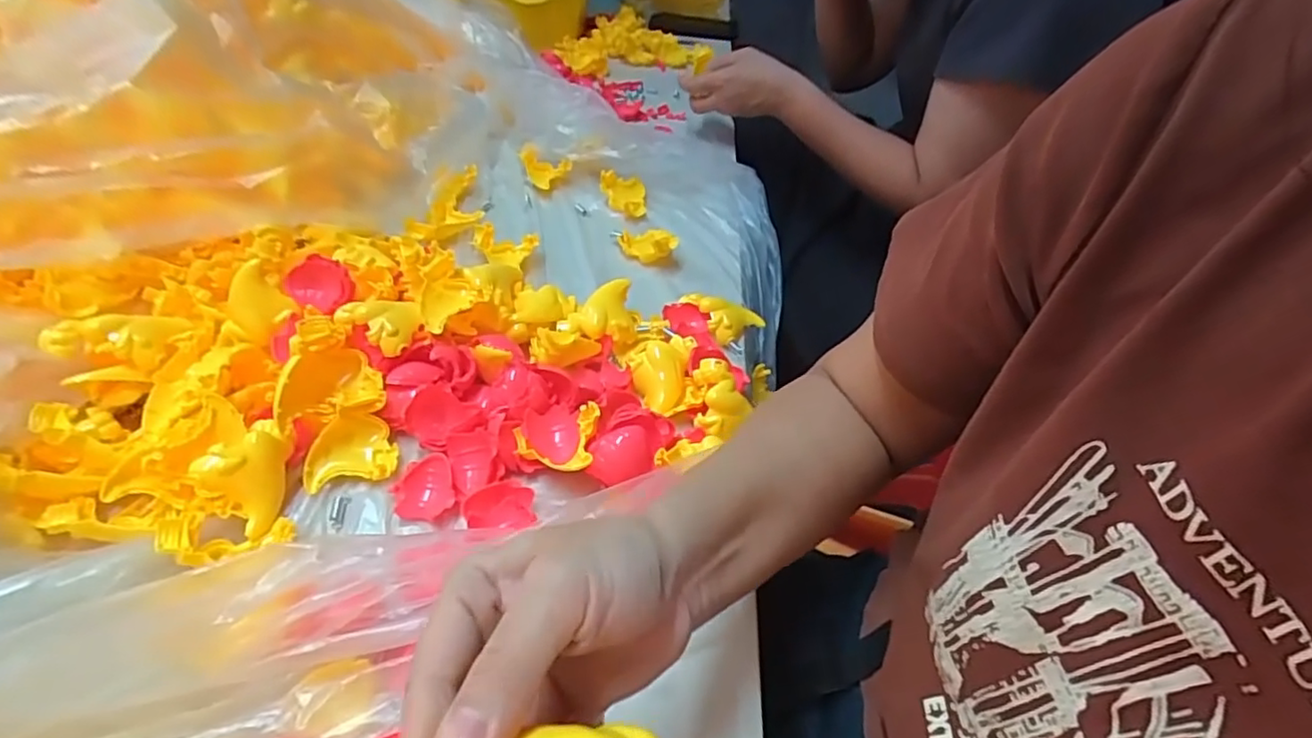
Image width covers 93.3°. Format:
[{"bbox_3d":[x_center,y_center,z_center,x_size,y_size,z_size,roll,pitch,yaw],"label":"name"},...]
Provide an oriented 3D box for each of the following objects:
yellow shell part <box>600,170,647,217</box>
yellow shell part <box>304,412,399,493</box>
[{"bbox_3d":[-0.037,-0.199,0.700,0.050,0.030,0.063,-1,45,-6],"label":"yellow shell part"},{"bbox_3d":[-0.213,0.055,0.430,0.057,0.027,0.044,-7,46,-12],"label":"yellow shell part"}]

